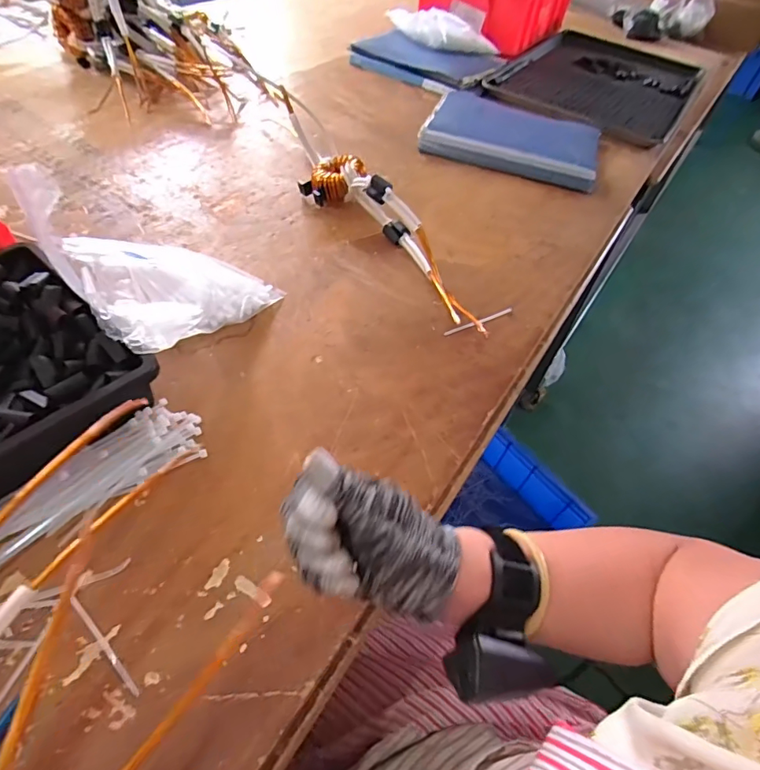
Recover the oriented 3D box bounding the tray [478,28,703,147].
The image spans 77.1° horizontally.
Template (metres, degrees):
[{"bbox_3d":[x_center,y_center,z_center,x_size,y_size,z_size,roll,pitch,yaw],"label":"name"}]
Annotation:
[{"bbox_3d":[0.537,-0.742,1.132,0.381,0.028,0.627,29,53,15],"label":"tray"}]

